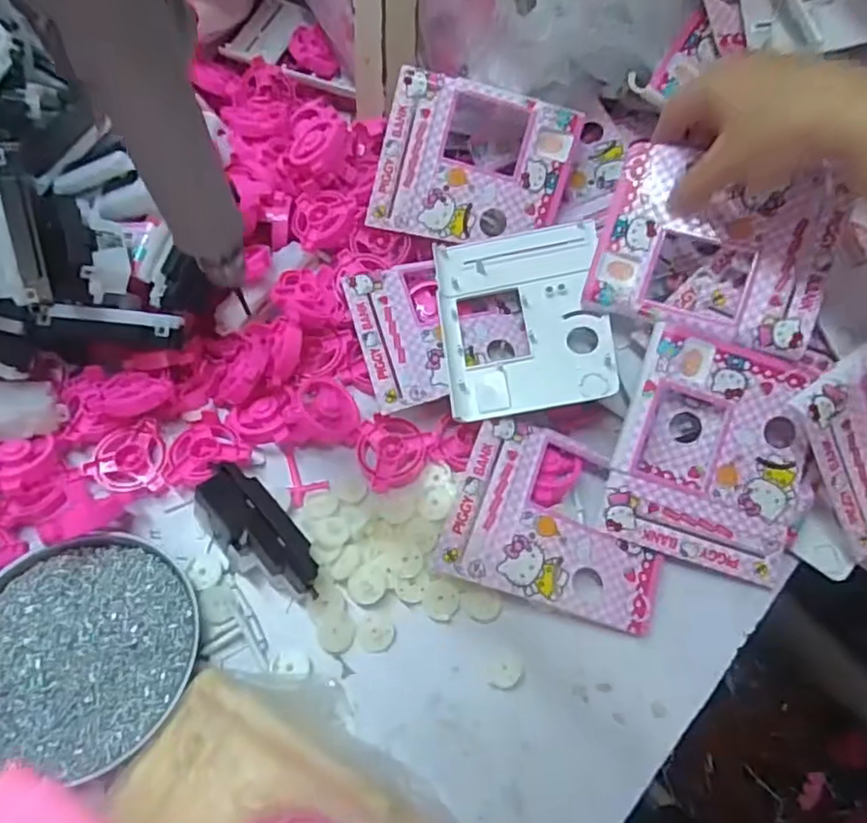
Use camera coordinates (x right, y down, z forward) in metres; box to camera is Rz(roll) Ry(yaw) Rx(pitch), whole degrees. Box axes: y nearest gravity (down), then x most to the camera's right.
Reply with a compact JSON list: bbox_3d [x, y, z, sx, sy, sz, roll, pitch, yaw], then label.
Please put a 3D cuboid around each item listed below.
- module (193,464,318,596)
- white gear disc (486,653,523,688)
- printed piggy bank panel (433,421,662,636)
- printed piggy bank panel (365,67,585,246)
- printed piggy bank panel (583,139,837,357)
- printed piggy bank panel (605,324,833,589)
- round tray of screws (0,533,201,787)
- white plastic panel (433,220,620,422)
[{"bbox_3d":[-0.108,0.077,0.398,0.093,0.027,0.040,41,66,18],"label":"module"},{"bbox_3d":[0.043,0.155,0.384,0.021,0.004,0.019,14,61,4],"label":"white gear disc"},{"bbox_3d":[0.084,0.071,0.416,0.137,0.007,0.110,20,64,-1],"label":"printed piggy bank panel"},{"bbox_3d":[0.031,-0.184,0.489,0.141,0.006,0.115,15,104,-3],"label":"printed piggy bank panel"},{"bbox_3d":[0.180,-0.106,0.413,0.138,0.009,0.109,18,94,14],"label":"printed piggy bank panel"},{"bbox_3d":[0.186,0.027,0.414,0.124,0.010,0.144,16,91,0],"label":"printed piggy bank panel"},{"bbox_3d":[-0.205,0.137,0.369,0.130,0.020,0.127,2,61,-3],"label":"round tray of screws"},{"bbox_3d":[0.063,-0.068,0.451,0.114,0.012,0.139,-9,69,7],"label":"white plastic panel"}]

